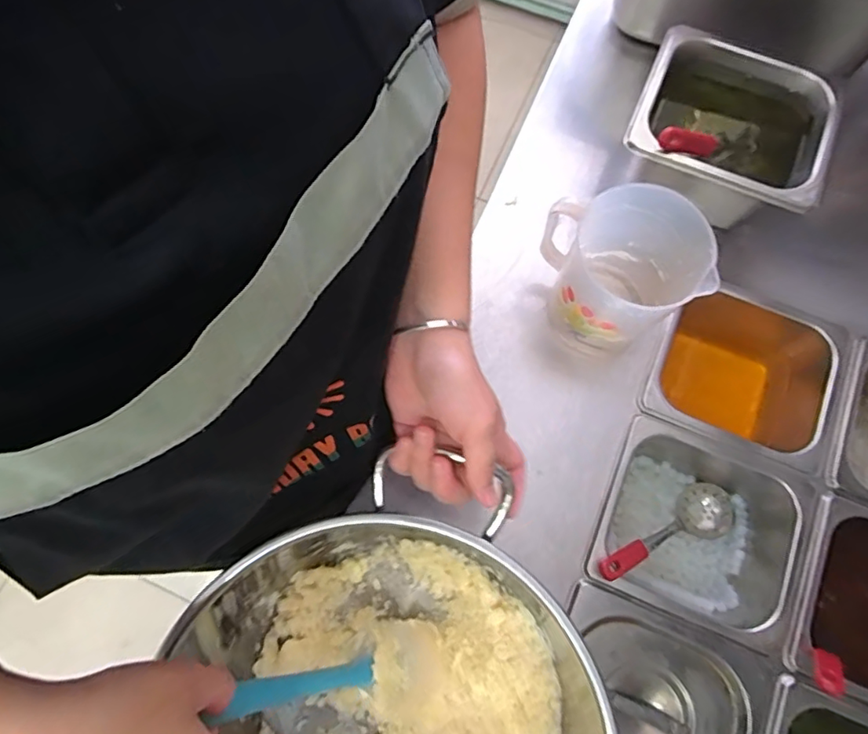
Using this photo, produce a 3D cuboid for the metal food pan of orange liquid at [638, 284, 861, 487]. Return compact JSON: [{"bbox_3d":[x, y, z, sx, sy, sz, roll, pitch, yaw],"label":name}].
[{"bbox_3d":[0.311,0.010,0.566,0.178,0.104,0.171,23,77,7],"label":"metal food pan of orange liquid"}]

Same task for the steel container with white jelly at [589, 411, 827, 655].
[{"bbox_3d":[0.248,0.157,0.517,0.183,0.085,0.158,22,76,7],"label":"steel container with white jelly"}]

